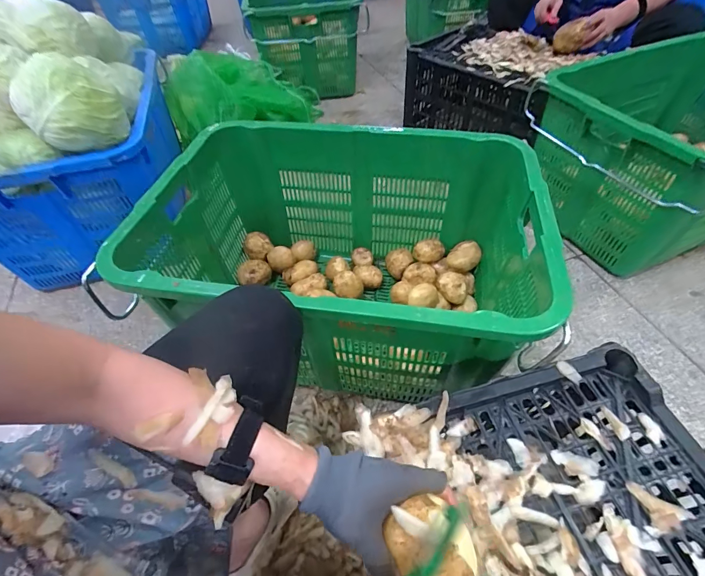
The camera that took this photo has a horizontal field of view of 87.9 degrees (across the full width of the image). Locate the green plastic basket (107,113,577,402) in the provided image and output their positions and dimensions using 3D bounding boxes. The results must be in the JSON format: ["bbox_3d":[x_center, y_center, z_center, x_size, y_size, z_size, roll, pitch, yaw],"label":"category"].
[{"bbox_3d":[-0.021,-0.081,0.773,0.695,0.356,0.543,6,51,9],"label":"green plastic basket"}]

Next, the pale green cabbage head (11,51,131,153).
[{"bbox_3d":[-0.555,-0.359,0.723,0.119,0.140,0.142,14,53,15],"label":"pale green cabbage head"}]

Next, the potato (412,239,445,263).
[{"bbox_3d":[0.190,-0.094,0.910,0.081,0.042,0.056,-8,51,-3],"label":"potato"}]

